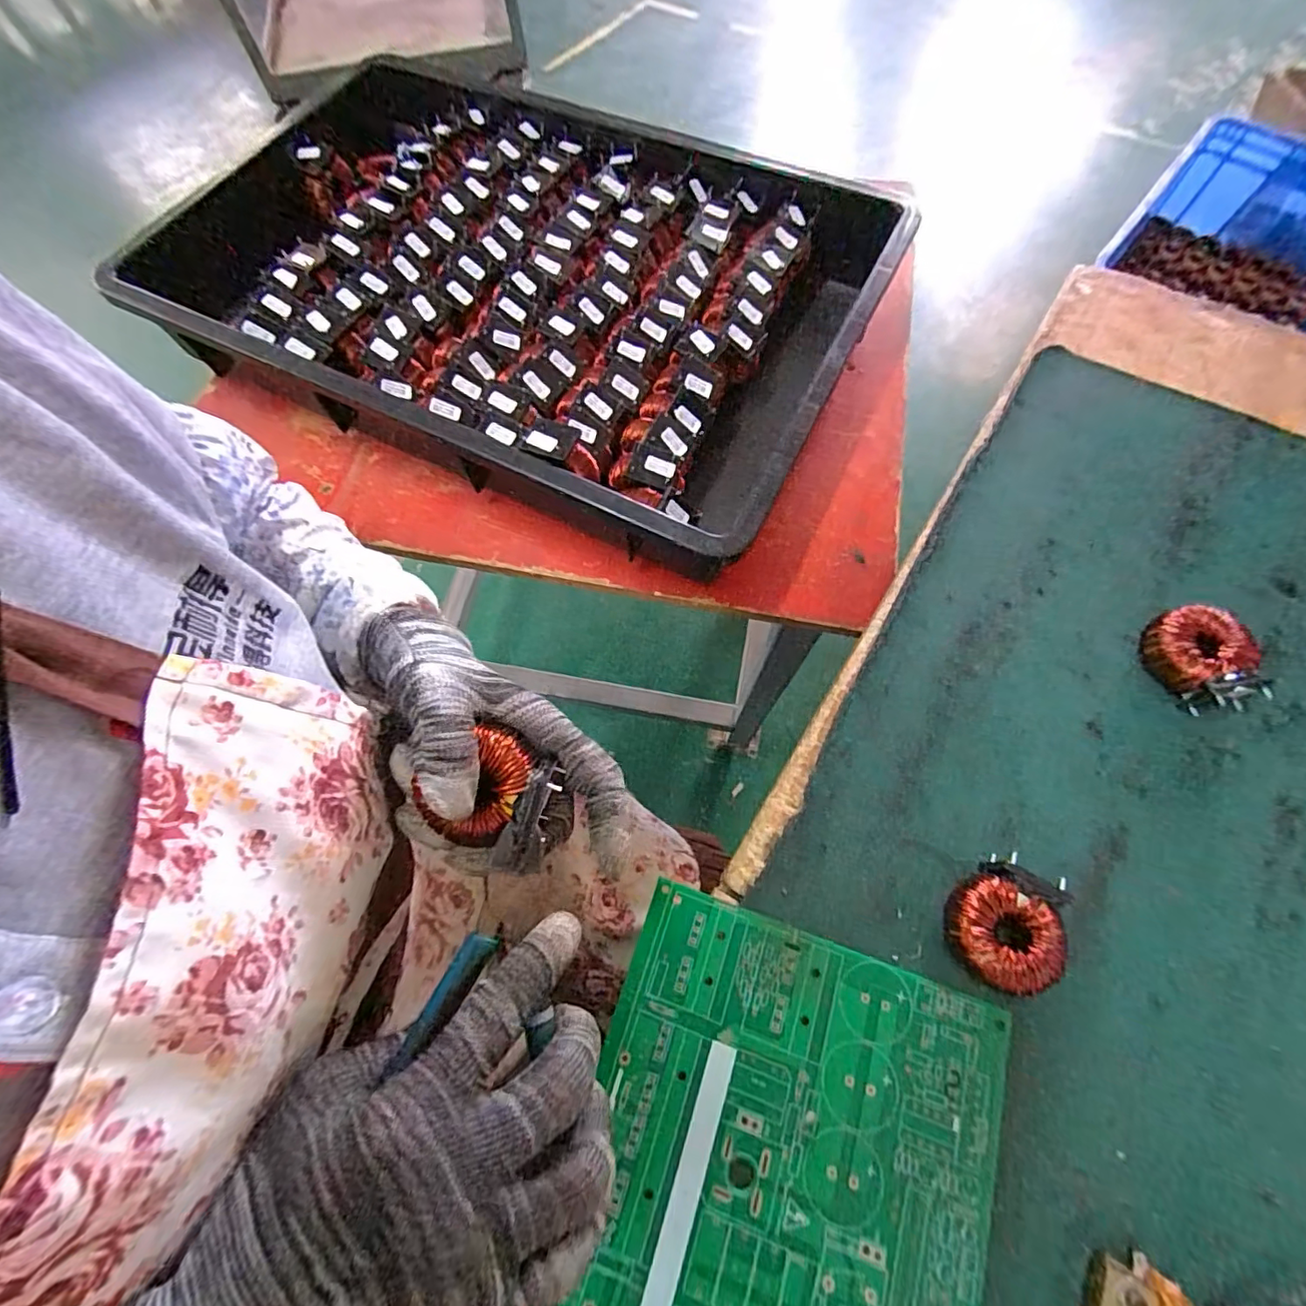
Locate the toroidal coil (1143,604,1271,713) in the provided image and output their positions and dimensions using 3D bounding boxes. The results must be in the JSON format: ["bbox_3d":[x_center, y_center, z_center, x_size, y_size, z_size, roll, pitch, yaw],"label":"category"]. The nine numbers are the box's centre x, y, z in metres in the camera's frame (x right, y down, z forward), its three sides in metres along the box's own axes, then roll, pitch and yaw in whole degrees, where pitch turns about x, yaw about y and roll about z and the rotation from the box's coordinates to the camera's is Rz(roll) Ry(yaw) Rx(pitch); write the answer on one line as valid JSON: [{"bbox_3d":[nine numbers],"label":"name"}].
[{"bbox_3d":[0.325,0.004,0.330,0.050,0.029,0.060,-22,71,-8],"label":"toroidal coil"}]

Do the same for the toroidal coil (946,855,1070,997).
[{"bbox_3d":[0.177,0.135,0.281,0.056,0.028,0.052,0,70,0],"label":"toroidal coil"}]

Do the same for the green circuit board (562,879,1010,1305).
[{"bbox_3d":[0.047,0.263,0.244,0.182,0.006,0.255,19,71,7],"label":"green circuit board"}]

